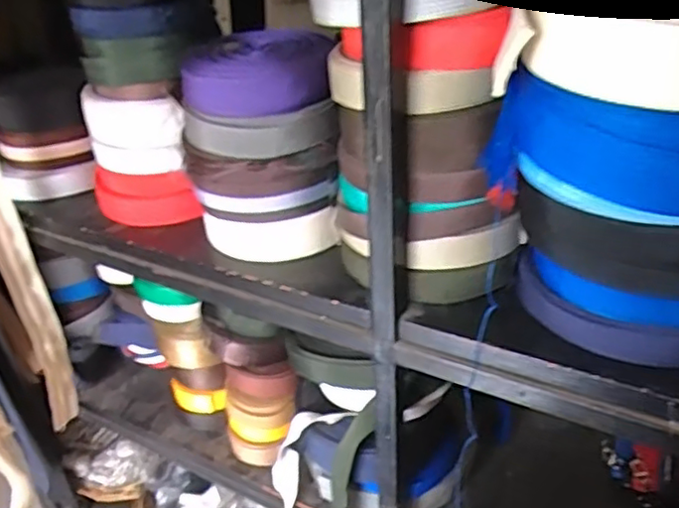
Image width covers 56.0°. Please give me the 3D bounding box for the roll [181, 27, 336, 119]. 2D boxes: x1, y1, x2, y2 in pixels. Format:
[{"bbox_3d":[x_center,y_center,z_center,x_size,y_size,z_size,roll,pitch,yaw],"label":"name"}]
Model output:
[{"bbox_3d":[-0.064,-0.140,0.491,0.117,0.041,0.100,-2,31,3],"label":"roll"}]

